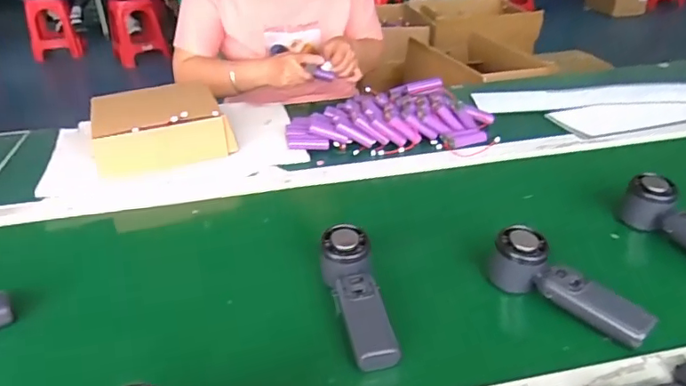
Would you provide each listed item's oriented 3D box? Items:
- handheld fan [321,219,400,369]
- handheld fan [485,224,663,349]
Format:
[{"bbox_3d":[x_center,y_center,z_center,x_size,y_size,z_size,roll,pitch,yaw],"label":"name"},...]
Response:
[{"bbox_3d":[0.016,0.103,0.542,0.050,0.035,0.165,-9,46,-11],"label":"handheld fan"},{"bbox_3d":[0.231,0.088,0.540,0.157,0.057,0.044,24,40,36],"label":"handheld fan"}]

